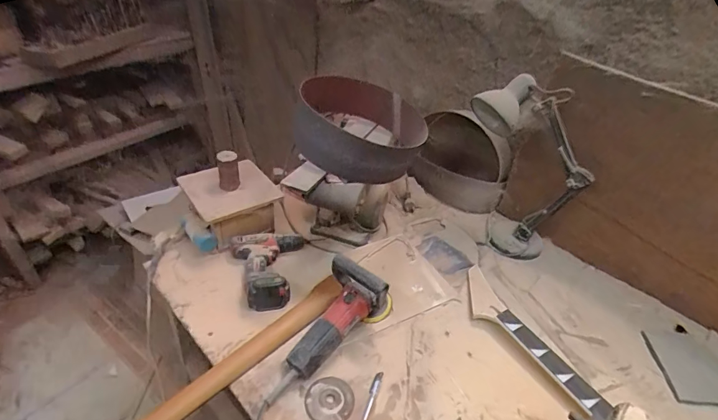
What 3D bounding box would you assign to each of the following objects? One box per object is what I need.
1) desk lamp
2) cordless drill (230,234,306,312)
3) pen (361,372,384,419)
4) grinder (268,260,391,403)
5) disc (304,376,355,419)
[{"bbox_3d":[0.406,-0.099,1.031,0.303,0.426,0.150,18,40,15],"label":"desk lamp"},{"bbox_3d":[-0.200,0.127,0.945,0.181,0.072,0.205,-8,40,-17],"label":"cordless drill"},{"bbox_3d":[0.016,0.364,0.747,0.016,0.013,0.140,17,39,13],"label":"pen"},{"bbox_3d":[-0.055,0.207,0.785,0.117,0.169,0.330,33,45,29],"label":"grinder"},{"bbox_3d":[-0.052,0.347,0.738,0.089,0.004,0.085,4,38,-3],"label":"disc"}]

